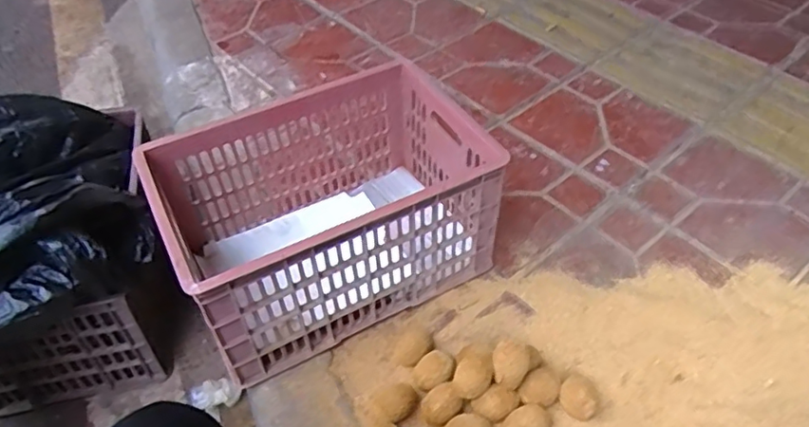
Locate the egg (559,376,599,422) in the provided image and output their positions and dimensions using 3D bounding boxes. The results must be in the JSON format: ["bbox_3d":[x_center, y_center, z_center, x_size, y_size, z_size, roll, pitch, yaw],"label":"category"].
[{"bbox_3d":[0.237,0.254,0.805,0.052,0.045,0.053,2,47,-2],"label":"egg"}]

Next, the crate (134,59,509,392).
[{"bbox_3d":[-0.111,-0.004,0.919,0.467,0.244,0.298,-23,52,-18],"label":"crate"}]

